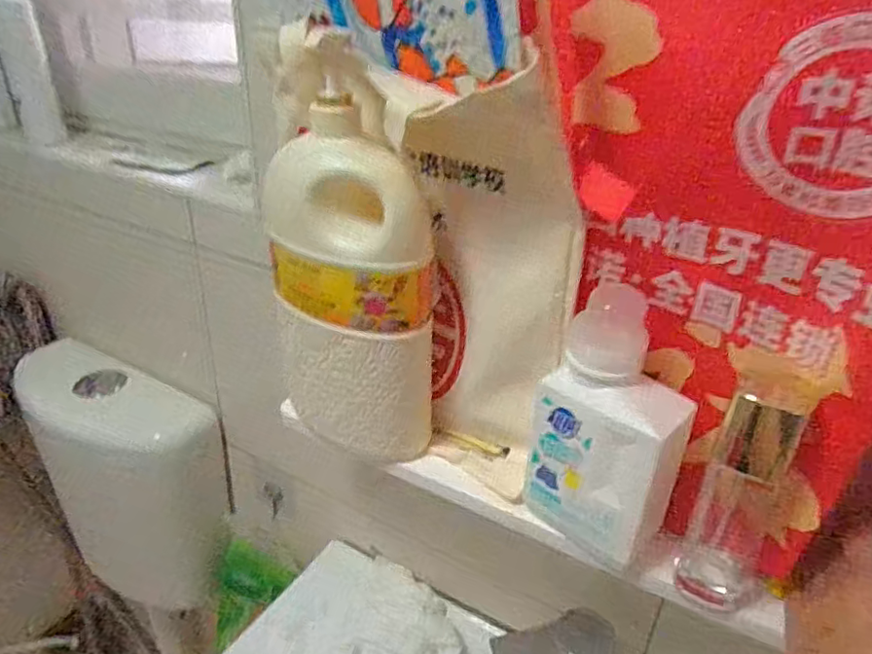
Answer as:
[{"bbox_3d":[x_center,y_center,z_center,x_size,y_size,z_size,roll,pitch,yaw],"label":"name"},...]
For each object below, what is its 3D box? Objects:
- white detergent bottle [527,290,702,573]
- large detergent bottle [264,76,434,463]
[{"bbox_3d":[0.113,0.066,0.380,0.090,0.172,0.051,24,33,35],"label":"white detergent bottle"},{"bbox_3d":[-0.065,-0.023,0.442,0.121,0.258,0.072,24,33,35],"label":"large detergent bottle"}]

